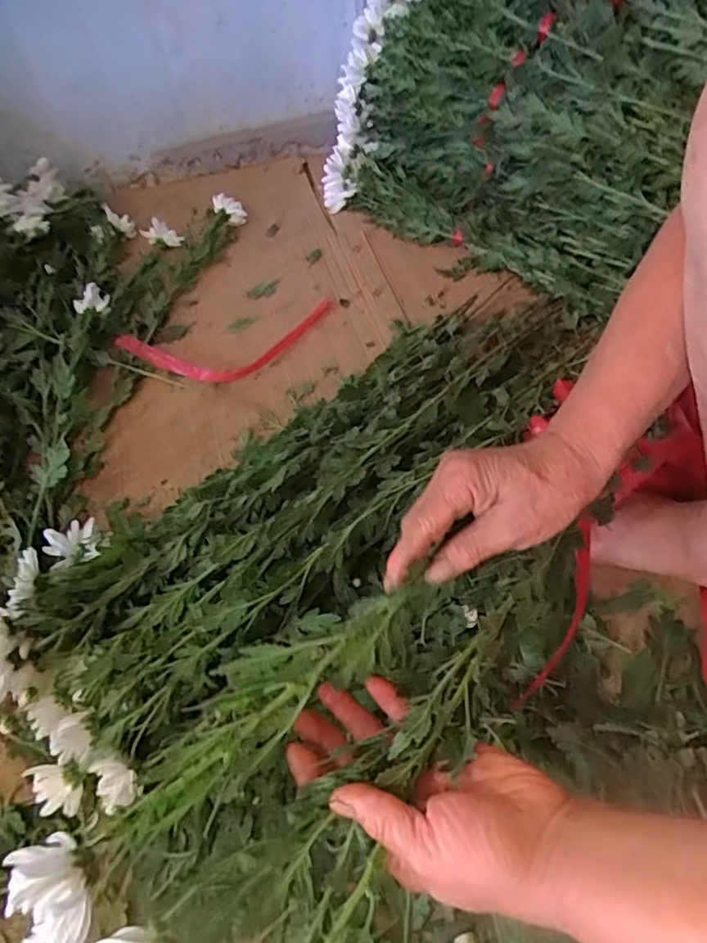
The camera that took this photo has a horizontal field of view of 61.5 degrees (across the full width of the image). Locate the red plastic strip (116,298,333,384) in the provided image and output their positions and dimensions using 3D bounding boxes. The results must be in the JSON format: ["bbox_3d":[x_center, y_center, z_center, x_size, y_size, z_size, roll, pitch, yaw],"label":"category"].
[{"bbox_3d":[-0.149,-0.167,0.762,0.279,0.032,0.108,-19,52,-10],"label":"red plastic strip"}]

